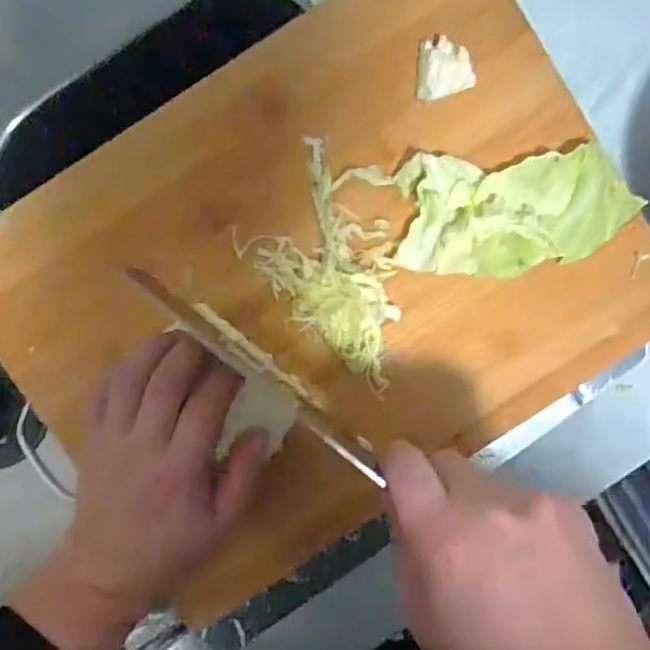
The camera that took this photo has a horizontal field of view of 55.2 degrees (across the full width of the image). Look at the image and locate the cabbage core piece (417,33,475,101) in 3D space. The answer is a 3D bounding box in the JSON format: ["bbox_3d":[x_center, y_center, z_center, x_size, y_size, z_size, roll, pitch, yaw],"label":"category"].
[{"bbox_3d":[0.068,-0.151,0.364,0.031,0.019,0.035,-16,95,-2],"label":"cabbage core piece"}]

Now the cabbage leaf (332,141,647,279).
[{"bbox_3d":[0.103,-0.066,0.370,0.166,0.027,0.069,-4,95,-3],"label":"cabbage leaf"}]

